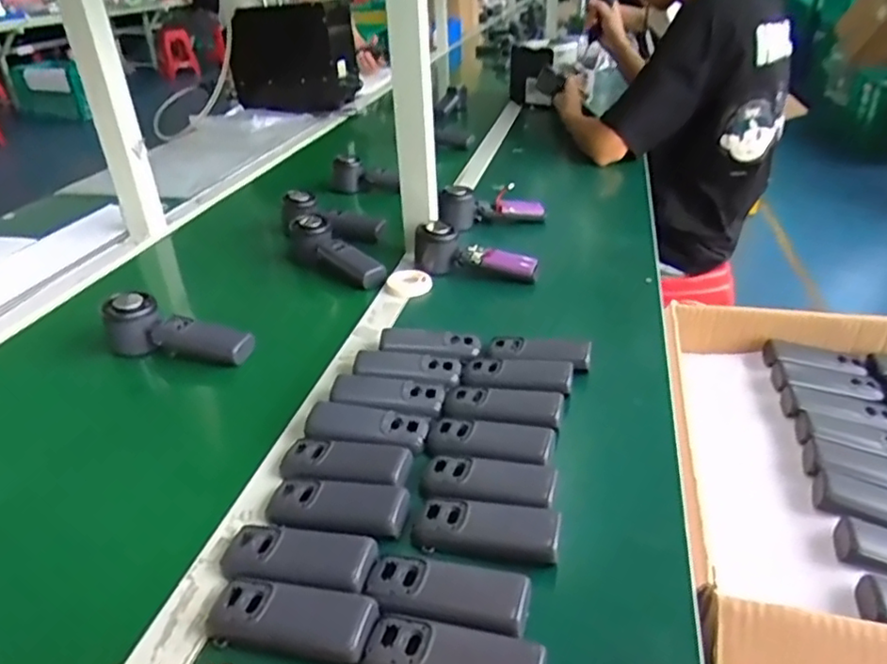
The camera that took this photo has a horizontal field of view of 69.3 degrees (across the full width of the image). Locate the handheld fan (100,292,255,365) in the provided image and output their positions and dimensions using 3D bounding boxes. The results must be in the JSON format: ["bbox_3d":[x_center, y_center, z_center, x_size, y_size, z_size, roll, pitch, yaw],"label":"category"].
[{"bbox_3d":[-0.284,0.000,0.689,0.165,0.061,0.046,8,31,15],"label":"handheld fan"}]

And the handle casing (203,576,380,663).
[{"bbox_3d":[-0.095,0.180,0.402,0.104,0.016,0.040,5,30,10],"label":"handle casing"}]

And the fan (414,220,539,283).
[{"bbox_3d":[0.043,-0.091,0.827,0.159,0.076,0.056,14,33,25],"label":"fan"}]

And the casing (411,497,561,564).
[{"bbox_3d":[0.031,0.142,0.459,0.101,0.017,0.039,5,30,11],"label":"casing"}]

